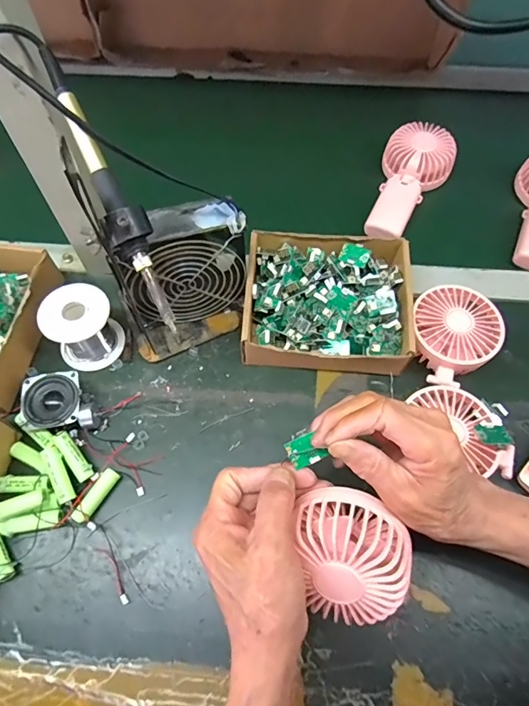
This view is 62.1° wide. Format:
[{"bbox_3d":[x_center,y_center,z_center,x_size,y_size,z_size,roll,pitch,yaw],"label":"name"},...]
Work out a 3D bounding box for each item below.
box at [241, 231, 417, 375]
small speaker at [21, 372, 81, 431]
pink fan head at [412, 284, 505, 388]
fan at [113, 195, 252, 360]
[{"bbox_3d":[0.064,-0.052,0.464,0.164,0.063,0.140,5,63,3],"label":"box"},{"bbox_3d":[-0.203,0.048,0.424,0.052,0.028,0.050,-13,63,-6],"label":"small speaker"},{"bbox_3d":[0.192,-0.017,0.448,0.084,0.045,0.092,0,63,0],"label":"pink fan head"},{"bbox_3d":[-0.077,-0.071,0.434,0.132,0.129,0.069,-23,65,-11],"label":"fan"}]

